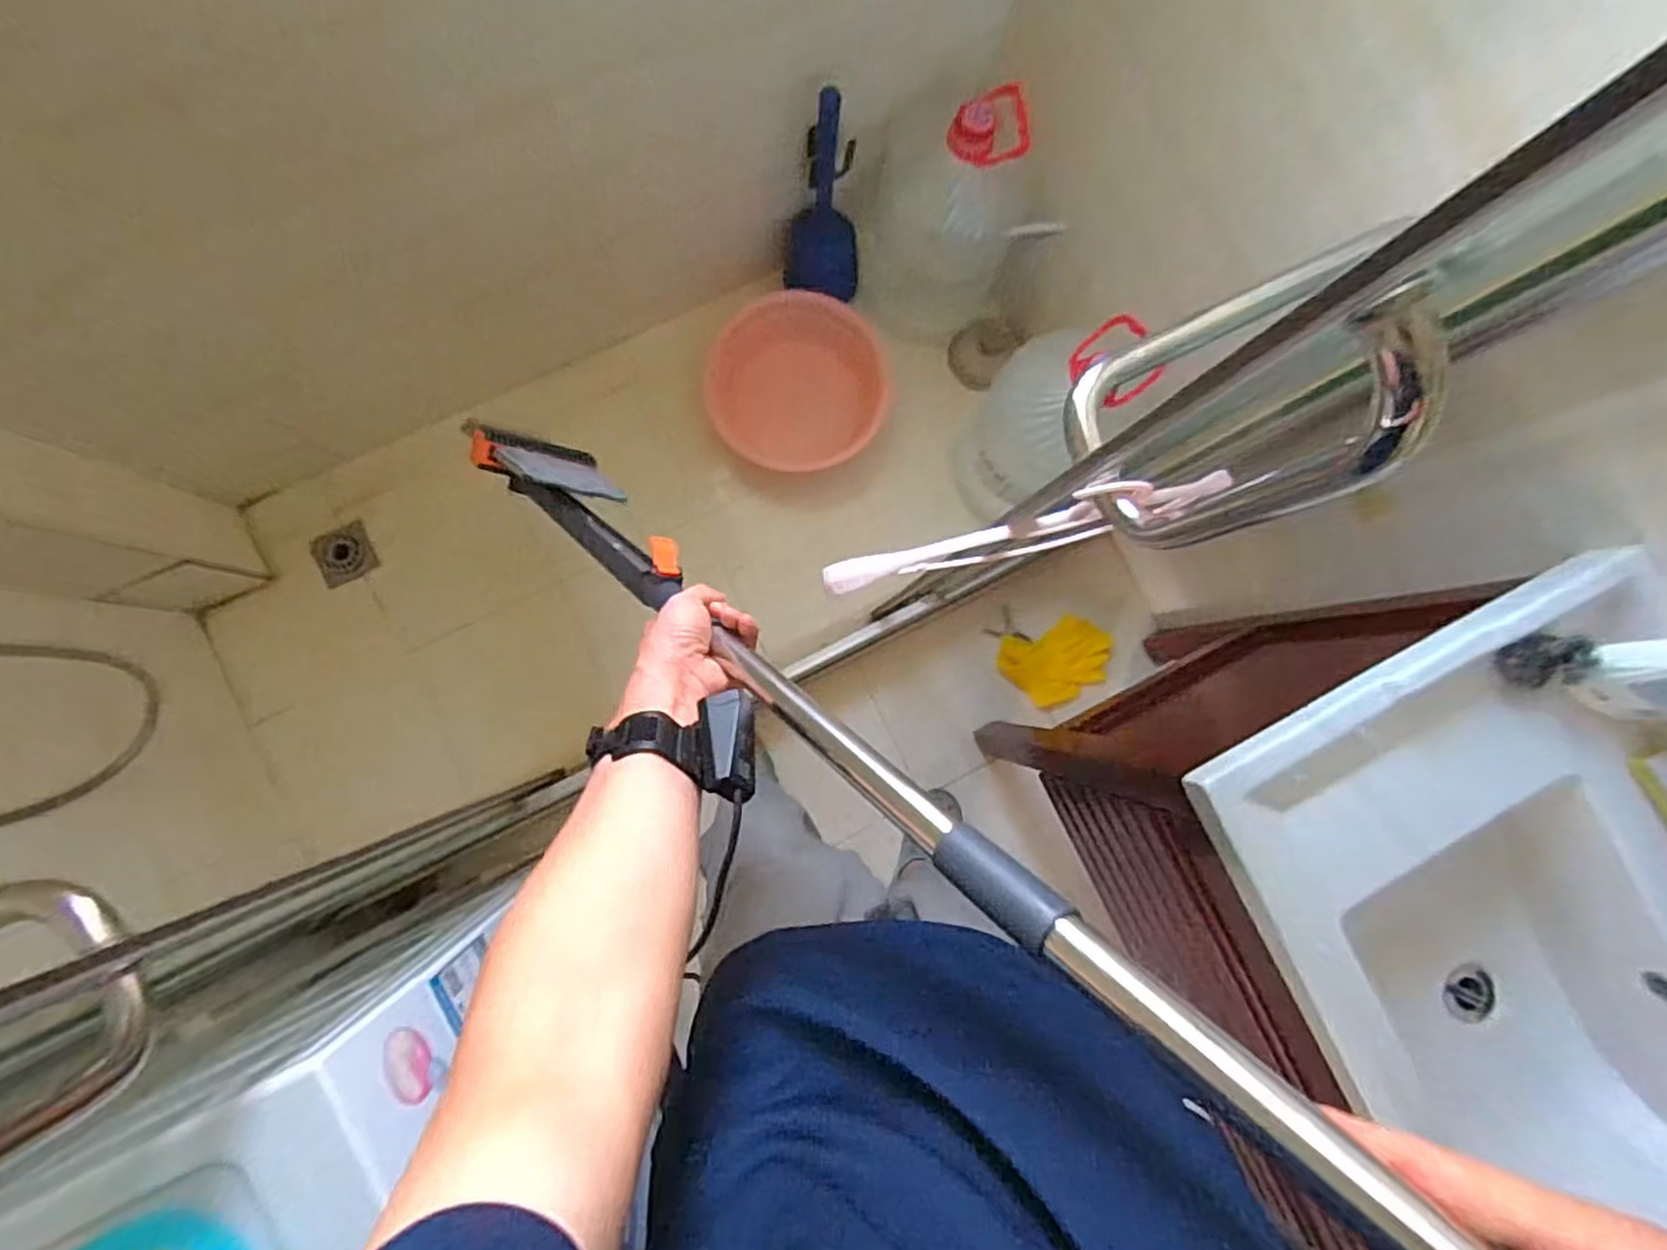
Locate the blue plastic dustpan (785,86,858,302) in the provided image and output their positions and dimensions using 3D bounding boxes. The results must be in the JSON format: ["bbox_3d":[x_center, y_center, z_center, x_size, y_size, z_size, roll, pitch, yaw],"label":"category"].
[{"bbox_3d":[-0.006,-0.702,1.245,0.140,0.375,0.113,7,85,-5],"label":"blue plastic dustpan"}]

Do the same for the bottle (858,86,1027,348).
[{"bbox_3d":[0.190,-0.706,1.283,0.258,0.412,0.240,0,85,-5],"label":"bottle"}]

